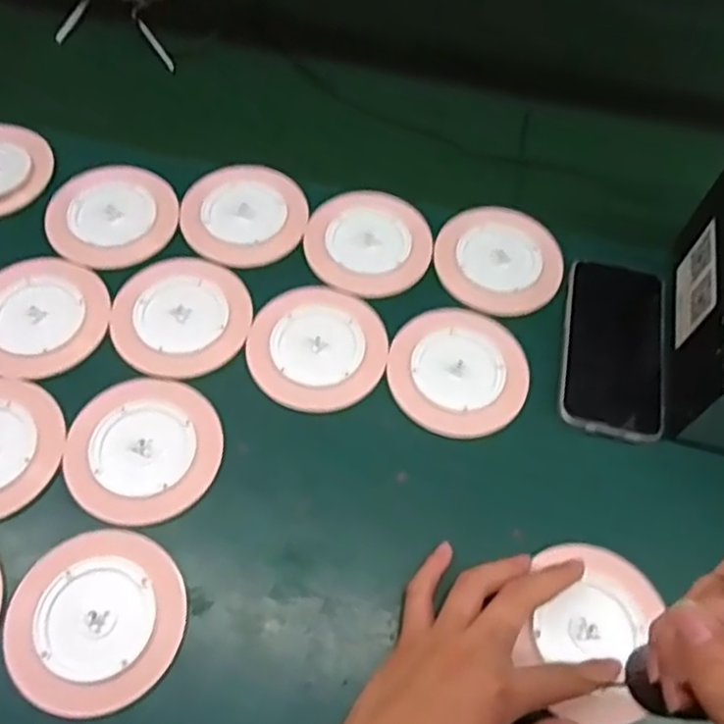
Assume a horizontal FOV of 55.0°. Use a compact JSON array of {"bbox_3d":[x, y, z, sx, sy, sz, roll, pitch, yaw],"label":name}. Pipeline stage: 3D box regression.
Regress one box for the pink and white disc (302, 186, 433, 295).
[{"bbox_3d":[0.006,-0.098,0.561,0.098,0.006,0.103,2,59,-4],"label":"pink and white disc"}]

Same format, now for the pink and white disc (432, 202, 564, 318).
[{"bbox_3d":[0.108,-0.083,0.553,0.091,0.014,0.098,2,59,-4],"label":"pink and white disc"}]

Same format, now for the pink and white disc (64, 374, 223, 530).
[{"bbox_3d":[-0.146,0.057,0.465,0.096,0.008,0.102,2,59,-4],"label":"pink and white disc"}]

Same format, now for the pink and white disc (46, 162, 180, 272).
[{"bbox_3d":[-0.201,-0.119,0.559,0.104,0.007,0.099,2,59,-4],"label":"pink and white disc"}]

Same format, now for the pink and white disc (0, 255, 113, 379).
[{"bbox_3d":[-0.240,-0.036,0.508,0.098,0.006,0.097,2,59,-4],"label":"pink and white disc"}]

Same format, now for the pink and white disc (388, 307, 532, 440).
[{"bbox_3d":[0.070,0.005,0.505,0.098,0.004,0.099,2,59,-4],"label":"pink and white disc"}]

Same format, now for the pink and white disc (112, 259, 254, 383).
[{"bbox_3d":[-0.133,-0.035,0.515,0.097,0.005,0.101,2,59,-4],"label":"pink and white disc"}]

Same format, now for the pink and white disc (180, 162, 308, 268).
[{"bbox_3d":[-0.096,-0.124,0.569,0.098,0.007,0.104,2,59,-4],"label":"pink and white disc"}]

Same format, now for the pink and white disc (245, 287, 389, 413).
[{"bbox_3d":[-0.033,-0.014,0.509,0.097,0.004,0.100,2,59,-4],"label":"pink and white disc"}]

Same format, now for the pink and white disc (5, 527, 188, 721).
[{"bbox_3d":[-0.157,0.151,0.411,0.098,0.005,0.099,2,59,-4],"label":"pink and white disc"}]

